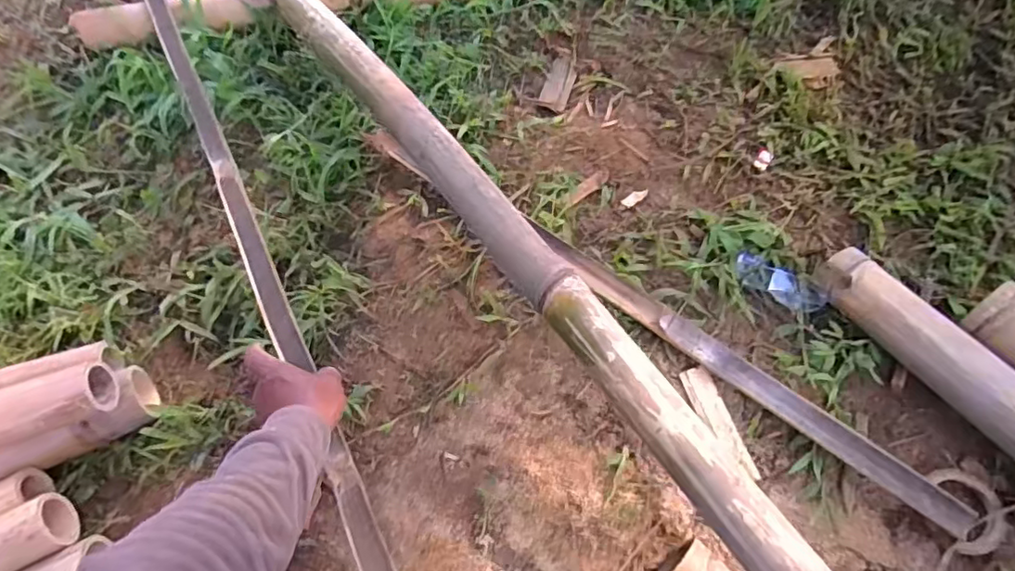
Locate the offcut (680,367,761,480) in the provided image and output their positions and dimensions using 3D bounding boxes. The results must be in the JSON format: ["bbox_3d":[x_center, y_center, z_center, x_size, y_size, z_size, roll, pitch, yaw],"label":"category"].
[{"bbox_3d":[0.235,0.153,0.645,0.034,0.009,0.128,-21,68,1],"label":"offcut"}]

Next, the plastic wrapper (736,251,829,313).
[{"bbox_3d":[0.332,-0.005,0.711,0.107,0.024,0.044,29,65,18],"label":"plastic wrapper"}]

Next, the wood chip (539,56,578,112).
[{"bbox_3d":[0.081,-0.316,0.900,0.043,0.008,0.105,15,62,11],"label":"wood chip"}]

